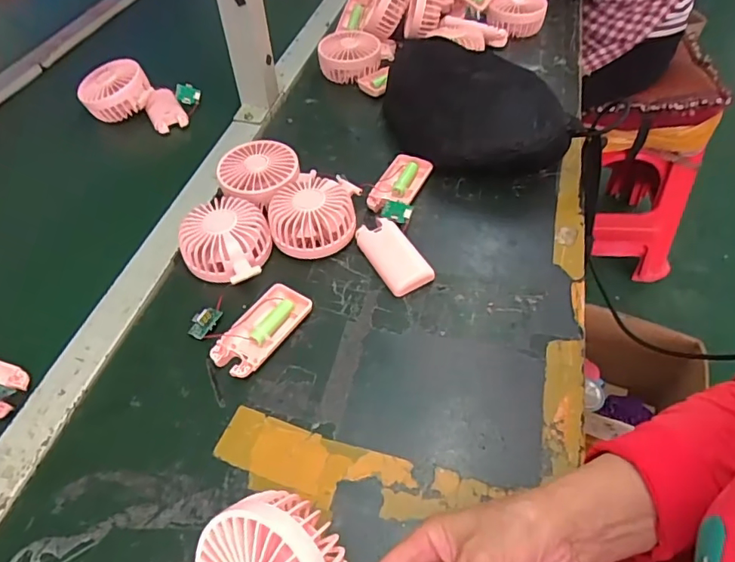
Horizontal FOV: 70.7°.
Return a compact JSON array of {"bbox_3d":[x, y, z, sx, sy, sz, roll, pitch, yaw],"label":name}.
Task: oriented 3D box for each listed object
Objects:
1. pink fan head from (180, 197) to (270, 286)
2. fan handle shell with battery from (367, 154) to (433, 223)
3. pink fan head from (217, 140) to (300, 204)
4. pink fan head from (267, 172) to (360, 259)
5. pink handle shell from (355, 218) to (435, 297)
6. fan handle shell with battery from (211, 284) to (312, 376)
[{"bbox_3d":[-0.137,-0.042,0.513,0.081,0.041,0.083,-1,50,2],"label":"pink fan head"},{"bbox_3d":[0.036,-0.105,0.580,0.051,0.017,0.104,15,52,15],"label":"fan handle shell with battery"},{"bbox_3d":[-0.119,-0.115,0.573,0.088,0.037,0.089,-7,49,-3],"label":"pink fan head"},{"bbox_3d":[-0.054,-0.073,0.539,0.086,0.044,0.102,5,50,7],"label":"pink fan head"},{"bbox_3d":[0.027,-0.026,0.515,0.045,0.014,0.088,-25,53,-17],"label":"pink handle shell"},{"bbox_3d":[-0.095,0.043,0.465,0.046,0.014,0.095,28,56,24],"label":"fan handle shell with battery"}]

